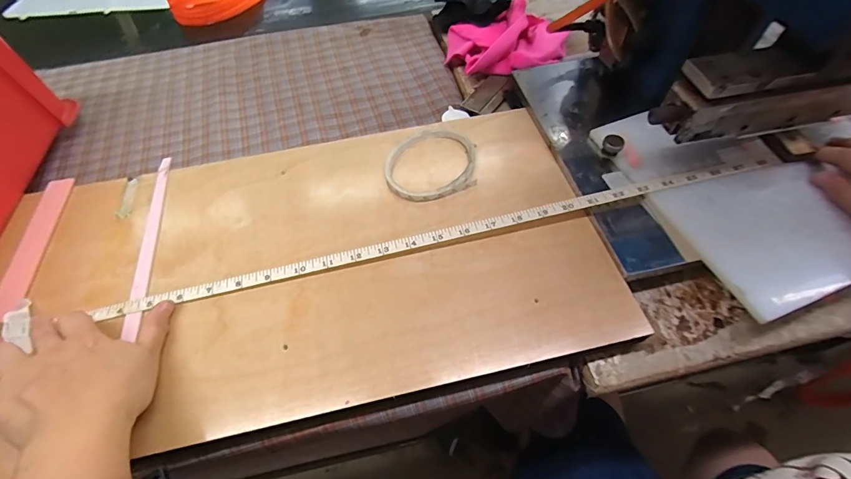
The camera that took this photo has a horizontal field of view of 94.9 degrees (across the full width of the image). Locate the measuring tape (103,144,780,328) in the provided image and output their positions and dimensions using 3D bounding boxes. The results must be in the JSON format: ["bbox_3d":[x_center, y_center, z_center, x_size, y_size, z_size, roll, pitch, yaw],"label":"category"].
[{"bbox_3d":[0.030,-0.008,0.364,0.619,0.011,0.022,-13,57,-4],"label":"measuring tape"}]

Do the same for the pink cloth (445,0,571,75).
[{"bbox_3d":[0.110,-0.269,0.535,0.150,0.053,0.129,-15,58,-8],"label":"pink cloth"}]

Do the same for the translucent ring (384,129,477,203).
[{"bbox_3d":[0.006,-0.083,0.416,0.095,0.006,0.103,2,57,3],"label":"translucent ring"}]

